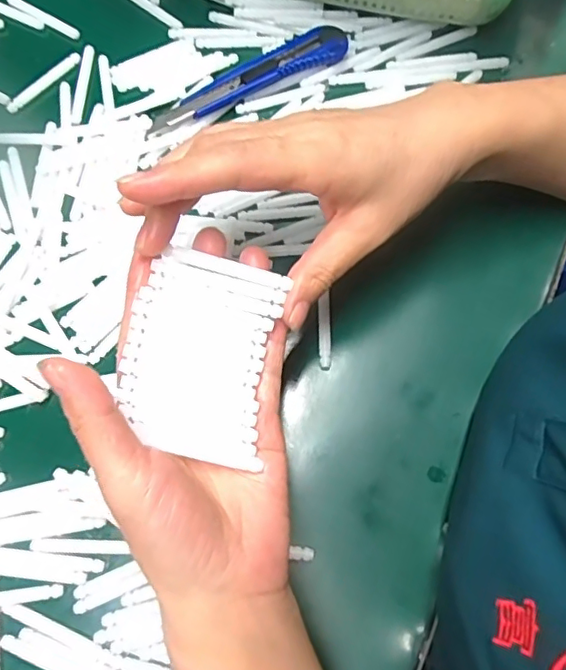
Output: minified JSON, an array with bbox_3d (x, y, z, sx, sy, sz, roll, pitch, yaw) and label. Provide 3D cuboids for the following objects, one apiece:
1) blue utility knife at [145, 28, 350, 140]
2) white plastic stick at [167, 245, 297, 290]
[{"bbox_3d":[-0.023,-0.163,0.360,0.136,0.014,0.025,-25,74,-9],"label":"blue utility knife"},{"bbox_3d":[-0.024,-0.029,0.244,0.052,0.004,0.006,15,72,-15],"label":"white plastic stick"}]

